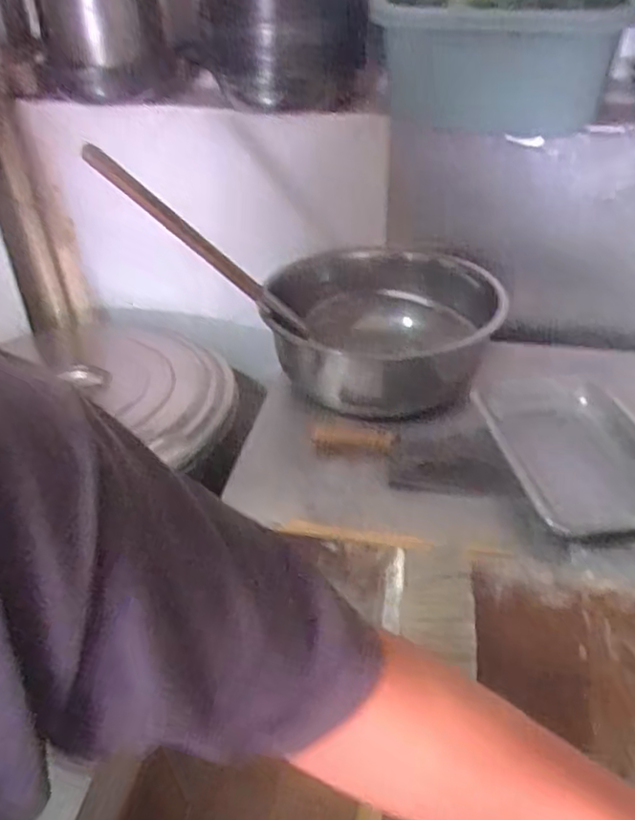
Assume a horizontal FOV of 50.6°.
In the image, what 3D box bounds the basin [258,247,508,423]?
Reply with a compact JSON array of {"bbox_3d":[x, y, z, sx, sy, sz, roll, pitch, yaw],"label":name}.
[{"bbox_3d":[0.097,-0.138,1.079,0.346,0.145,0.359,-1,36,1],"label":"basin"}]

